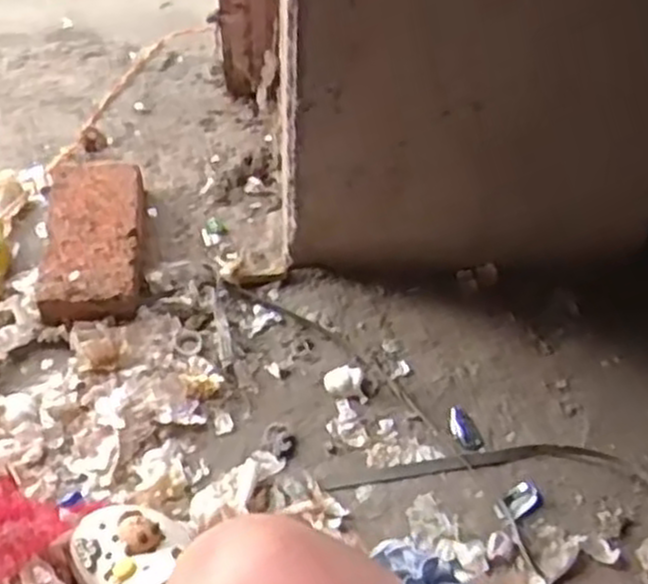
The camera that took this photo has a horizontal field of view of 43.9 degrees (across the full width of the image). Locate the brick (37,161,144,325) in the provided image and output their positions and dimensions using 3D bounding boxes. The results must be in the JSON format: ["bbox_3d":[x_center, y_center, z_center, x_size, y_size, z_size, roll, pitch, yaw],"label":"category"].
[{"bbox_3d":[-0.292,-0.065,1.024,0.114,0.056,0.244,-3,54,-5],"label":"brick"}]

